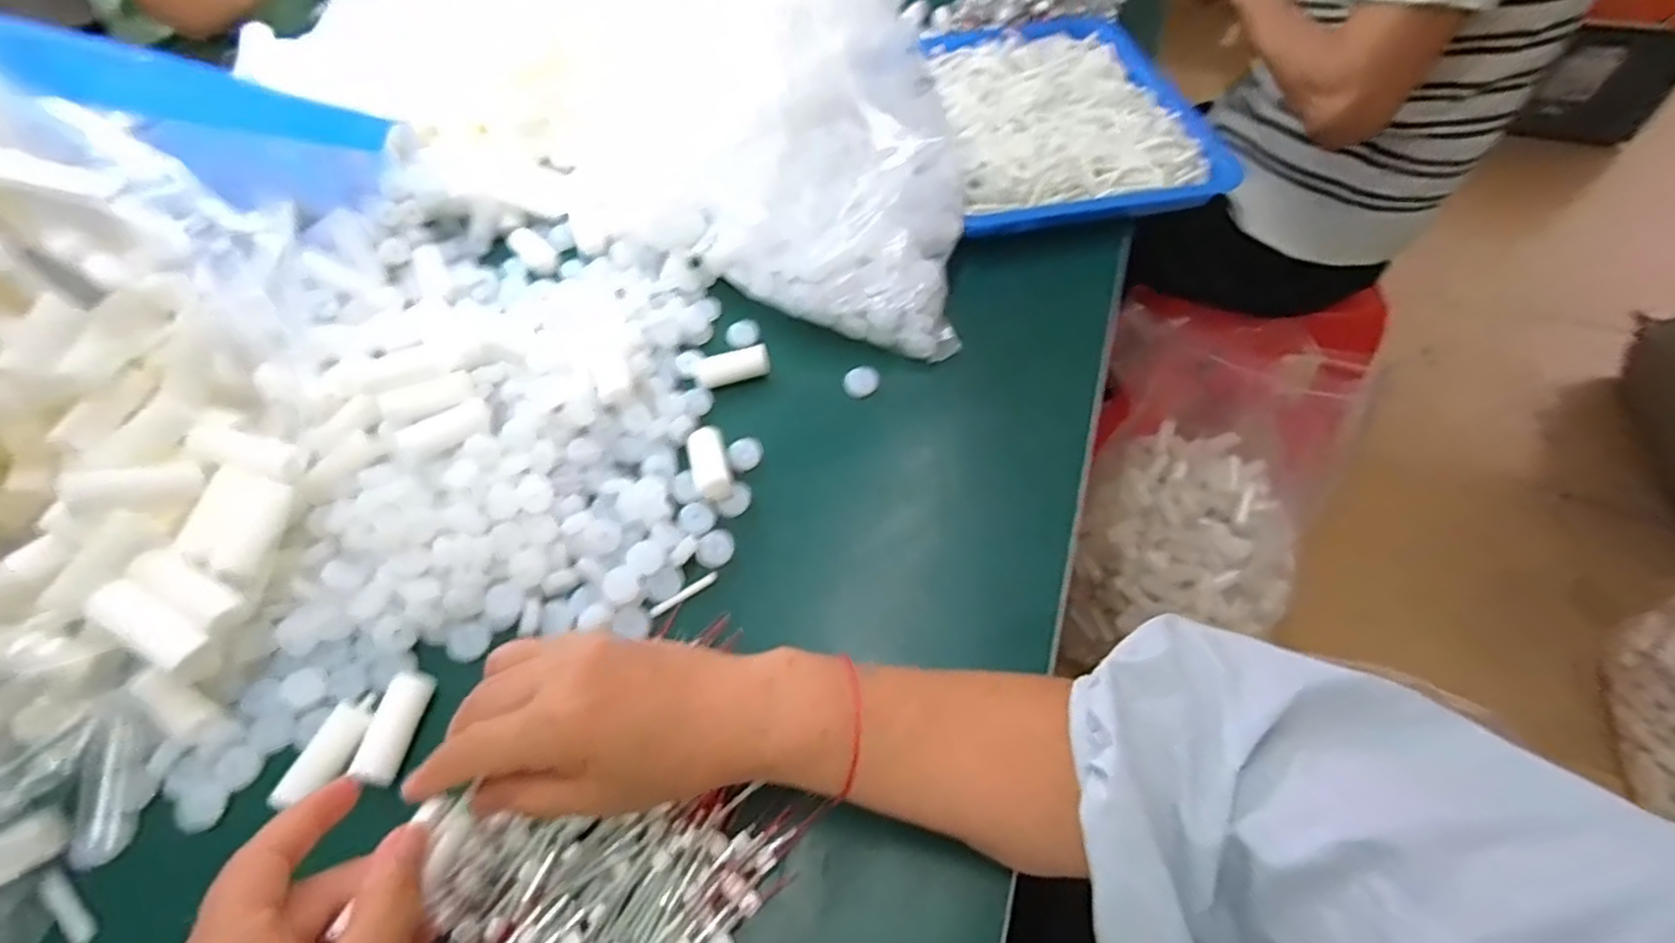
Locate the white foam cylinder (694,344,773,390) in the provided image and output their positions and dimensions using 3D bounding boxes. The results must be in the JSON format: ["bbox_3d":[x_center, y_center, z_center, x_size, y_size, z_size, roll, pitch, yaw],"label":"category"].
[{"bbox_3d":[-0.074,-0.074,0.505,0.052,0.017,0.018,-19,55,-10],"label":"white foam cylinder"}]

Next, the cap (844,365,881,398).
[{"bbox_3d":[0.017,-0.063,0.499,0.024,0.012,0.018,-2,54,1],"label":"cap"}]

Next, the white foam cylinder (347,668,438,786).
[{"bbox_3d":[-0.224,0.127,0.358,0.015,0.016,0.055,5,55,7],"label":"white foam cylinder"}]

